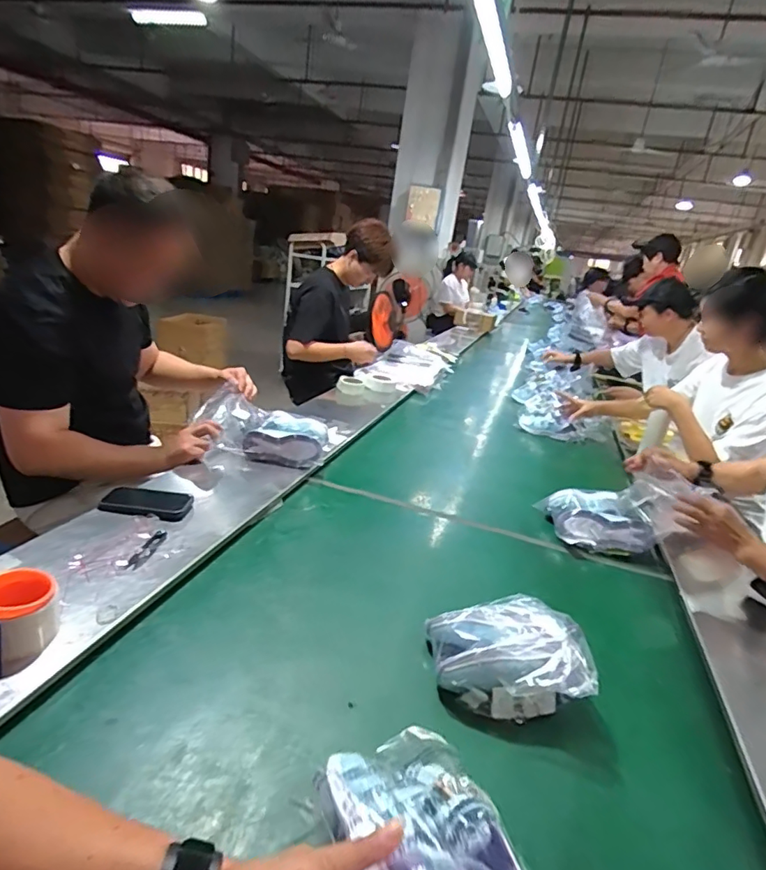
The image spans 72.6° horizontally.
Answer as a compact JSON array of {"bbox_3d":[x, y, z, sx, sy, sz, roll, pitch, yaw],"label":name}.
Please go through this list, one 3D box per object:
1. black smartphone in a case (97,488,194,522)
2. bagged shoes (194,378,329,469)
[{"bbox_3d":[-0.432,0.123,0.963,0.163,0.017,0.096,9,20,4],"label":"black smartphone in a case"},{"bbox_3d":[-0.287,-0.012,1.283,0.298,0.093,0.188,7,20,-2],"label":"bagged shoes"}]

